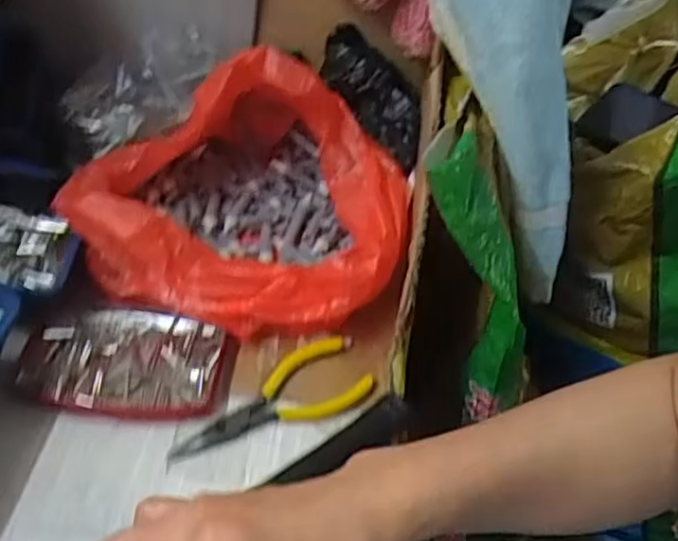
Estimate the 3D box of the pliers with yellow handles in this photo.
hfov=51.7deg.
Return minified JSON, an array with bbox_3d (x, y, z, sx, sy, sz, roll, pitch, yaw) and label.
[{"bbox_3d":[-0.042,0.075,0.423,0.128,0.008,0.048,-15,46,-22],"label":"pliers with yellow handles"}]

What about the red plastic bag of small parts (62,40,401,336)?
[{"bbox_3d":[-0.061,-0.072,0.507,0.223,0.113,0.241,11,42,6],"label":"red plastic bag of small parts"}]

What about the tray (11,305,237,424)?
[{"bbox_3d":[-0.134,0.056,0.441,0.132,0.017,0.084,6,42,0],"label":"tray"}]

